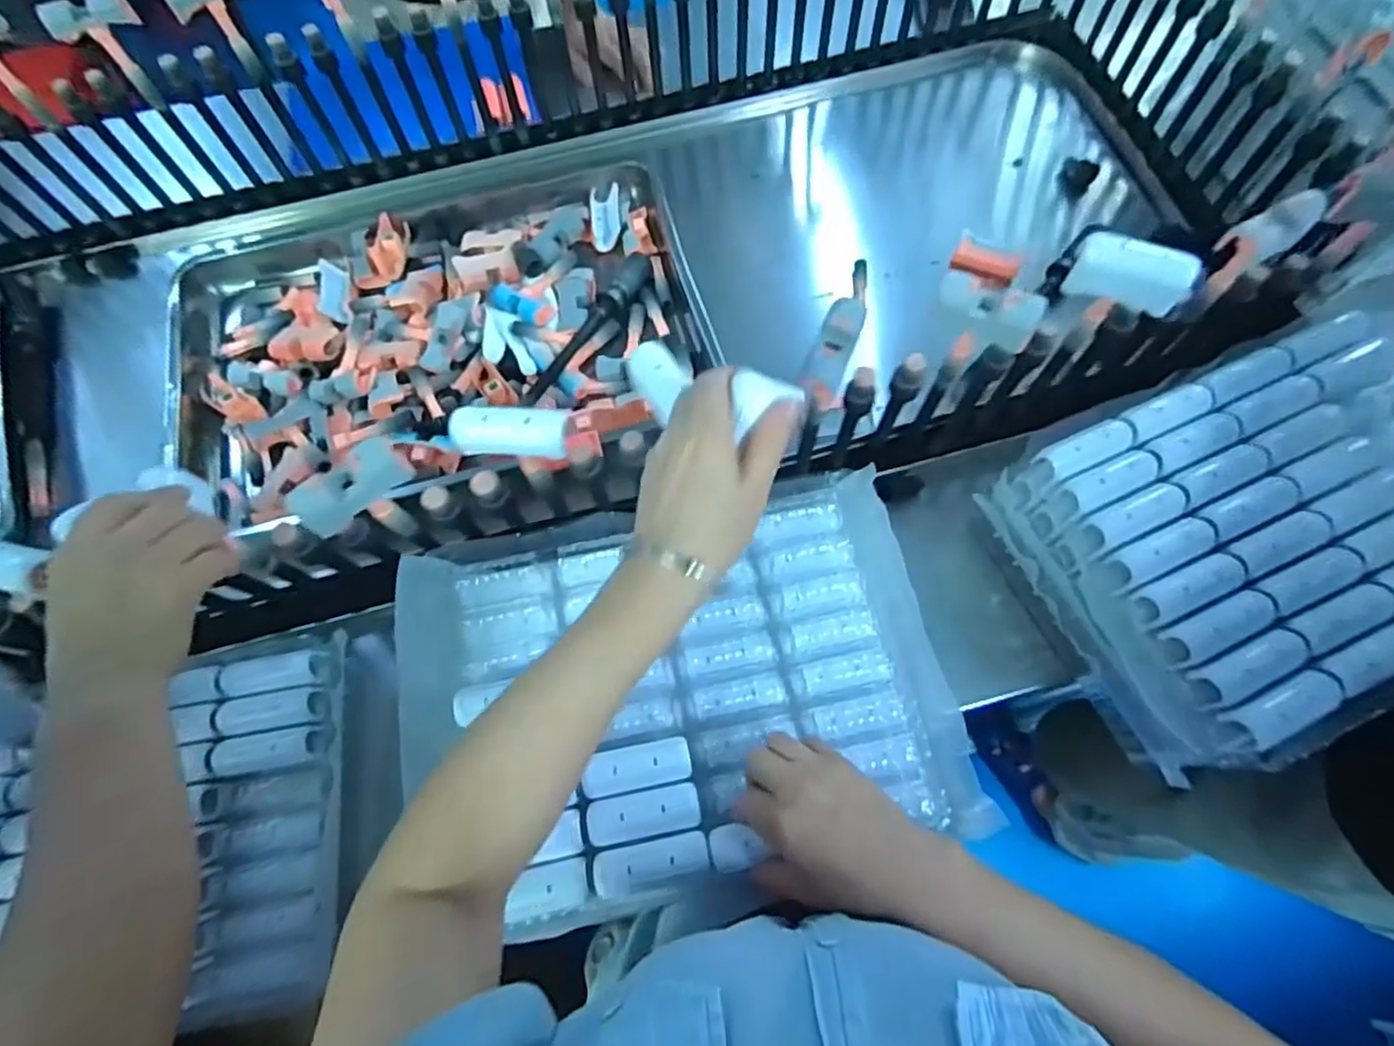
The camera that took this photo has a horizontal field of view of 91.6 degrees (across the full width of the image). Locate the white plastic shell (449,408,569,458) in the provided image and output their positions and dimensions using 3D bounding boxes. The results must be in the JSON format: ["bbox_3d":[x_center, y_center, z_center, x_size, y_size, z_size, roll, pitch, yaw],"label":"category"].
[{"bbox_3d":[-0.125,-0.061,0.451,0.078,0.026,0.025,-1,66,3],"label":"white plastic shell"}]

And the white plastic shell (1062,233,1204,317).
[{"bbox_3d":[0.313,-0.180,0.489,0.076,0.044,0.029,27,71,14],"label":"white plastic shell"}]

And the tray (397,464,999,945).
[{"bbox_3d":[-0.019,0.118,0.503,0.388,0.043,0.280,-12,66,-2],"label":"tray"}]

